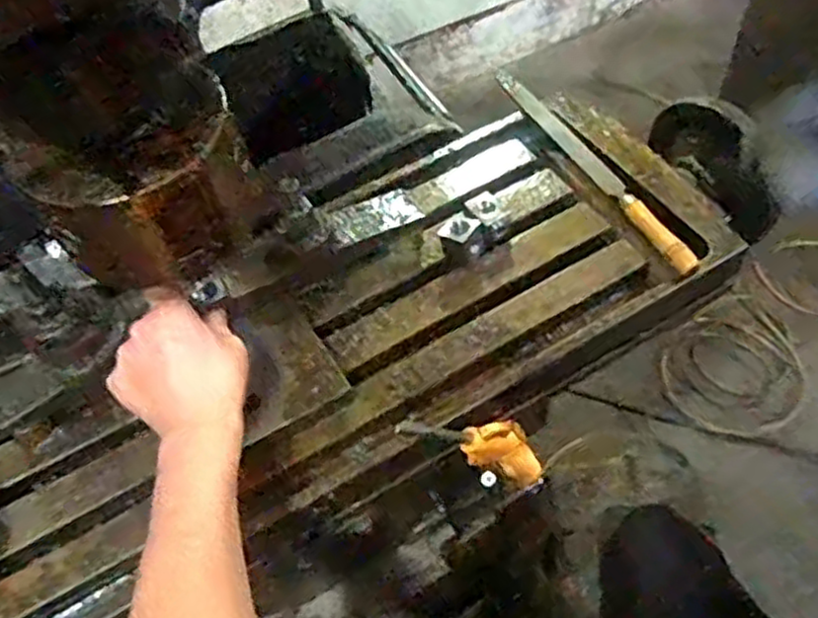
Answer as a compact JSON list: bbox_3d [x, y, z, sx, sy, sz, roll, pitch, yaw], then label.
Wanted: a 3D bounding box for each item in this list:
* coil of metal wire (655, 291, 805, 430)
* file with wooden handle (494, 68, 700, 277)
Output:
[{"bbox_3d":[0.648,0.123,1.469,0.264,0.020,0.257,-32,69,-4],"label":"coil of metal wire"},{"bbox_3d":[0.158,-0.132,0.645,0.024,0.027,0.286,-23,55,-12],"label":"file with wooden handle"}]

